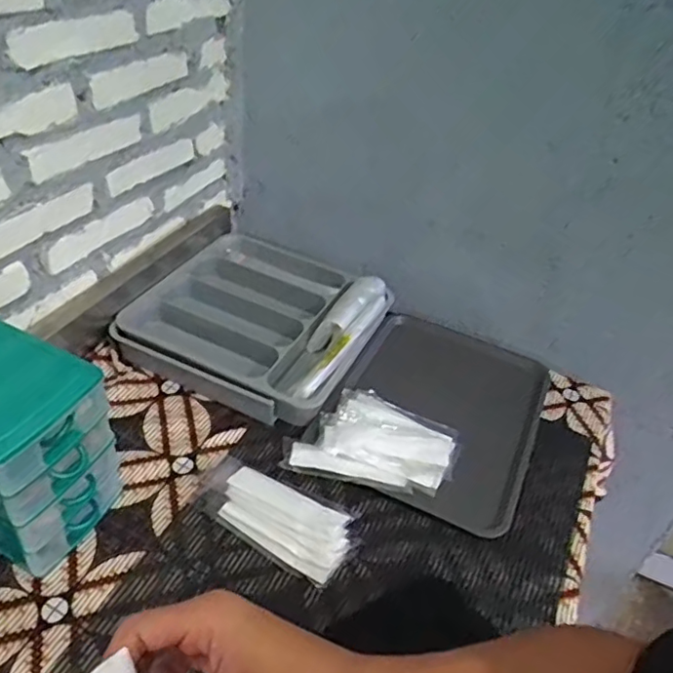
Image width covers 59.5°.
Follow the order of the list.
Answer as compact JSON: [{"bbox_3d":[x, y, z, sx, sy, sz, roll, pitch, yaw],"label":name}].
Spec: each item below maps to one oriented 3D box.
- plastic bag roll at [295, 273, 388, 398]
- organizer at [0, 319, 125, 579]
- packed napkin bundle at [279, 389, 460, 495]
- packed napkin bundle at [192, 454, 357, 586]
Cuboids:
[{"bbox_3d":[-0.003,-0.003,0.907,0.078,0.057,0.284,20,42,16],"label":"plastic bag roll"},{"bbox_3d":[-0.362,0.117,0.641,0.204,0.210,0.136,21,42,17],"label":"organizer"},{"bbox_3d":[0.051,0.138,0.800,0.226,0.042,0.141,8,40,3],"label":"packed napkin bundle"},{"bbox_3d":[-0.075,0.209,0.706,0.201,0.034,0.087,26,44,22],"label":"packed napkin bundle"}]

